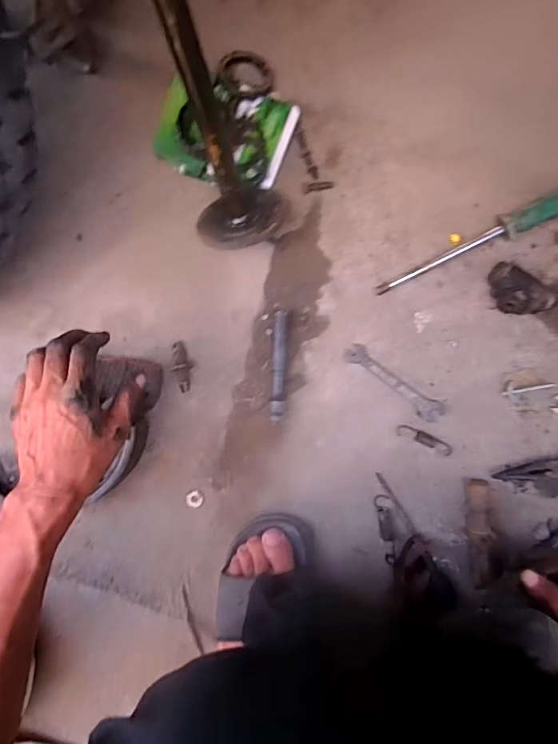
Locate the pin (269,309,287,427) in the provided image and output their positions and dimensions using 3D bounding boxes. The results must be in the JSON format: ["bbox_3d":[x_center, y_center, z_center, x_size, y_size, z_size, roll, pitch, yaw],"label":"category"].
[{"bbox_3d":[0.001,-0.005,0.536,0.017,0.015,0.130,4,94,3],"label":"pin"}]

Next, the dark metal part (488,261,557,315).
[{"bbox_3d":[0.263,-0.088,0.505,0.071,0.034,0.042,41,94,0],"label":"dark metal part"}]

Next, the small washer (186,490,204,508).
[{"bbox_3d":[-0.104,0.156,0.552,0.022,0.004,0.020,0,93,3],"label":"small washer"}]

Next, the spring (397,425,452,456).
[{"bbox_3d":[0.173,0.080,0.530,0.068,0.006,0.015,24,94,1],"label":"spring"}]

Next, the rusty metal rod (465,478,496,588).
[{"bbox_3d":[0.233,0.187,0.525,0.024,0.025,0.119,-1,93,3],"label":"rusty metal rod"}]

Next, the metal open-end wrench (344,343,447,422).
[{"bbox_3d":[0.136,0.013,0.530,0.131,0.009,0.031,34,94,1],"label":"metal open-end wrench"}]

